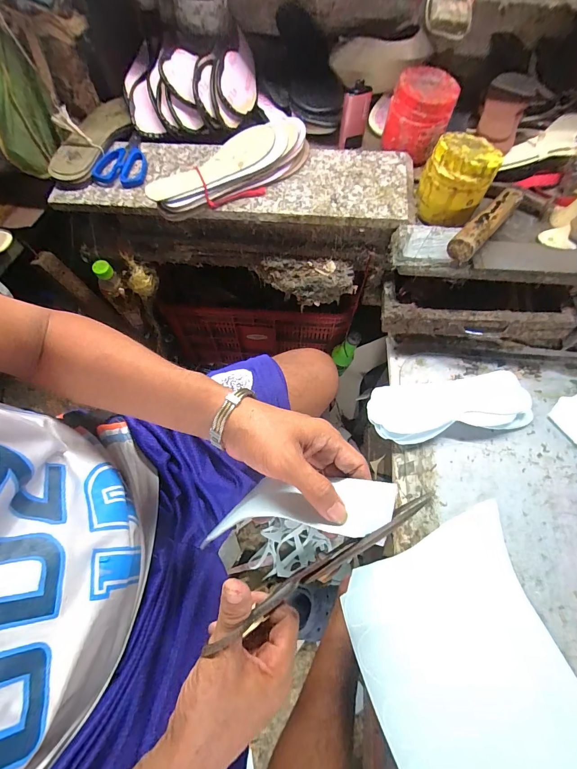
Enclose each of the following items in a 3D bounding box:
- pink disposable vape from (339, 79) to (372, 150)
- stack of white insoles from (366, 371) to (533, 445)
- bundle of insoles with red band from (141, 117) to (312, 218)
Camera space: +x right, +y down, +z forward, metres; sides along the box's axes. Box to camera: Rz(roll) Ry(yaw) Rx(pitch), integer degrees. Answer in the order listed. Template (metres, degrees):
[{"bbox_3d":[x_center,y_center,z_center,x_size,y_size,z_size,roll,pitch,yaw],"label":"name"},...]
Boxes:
[{"bbox_3d":[0.112,-0.452,0.586,0.043,0.098,0.031,8,65,3],"label":"pink disposable vape"},{"bbox_3d":[0.262,0.036,0.558,0.267,0.034,0.096,-8,66,-4],"label":"stack of white insoles"},{"bbox_3d":[-0.079,-0.340,0.539,0.272,0.036,0.100,-41,72,-17],"label":"bundle of insoles with red band"}]

